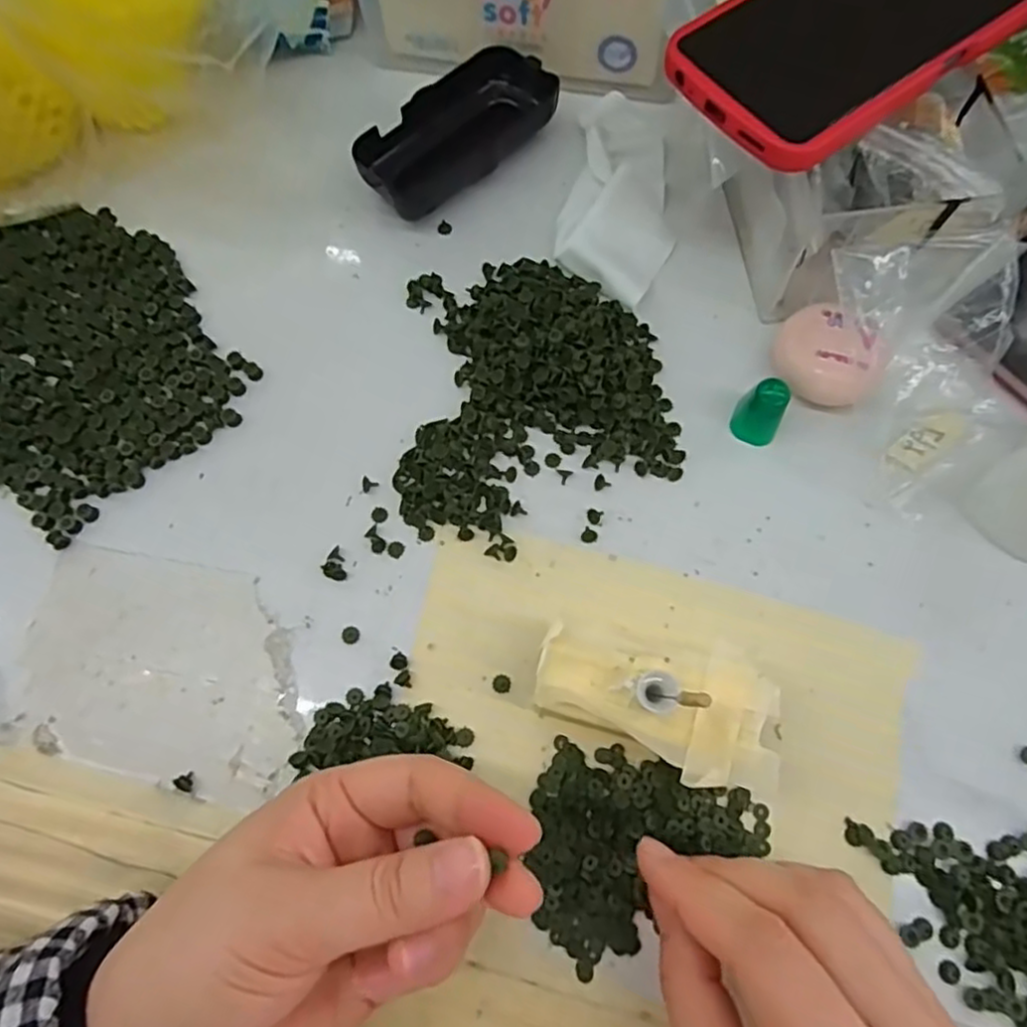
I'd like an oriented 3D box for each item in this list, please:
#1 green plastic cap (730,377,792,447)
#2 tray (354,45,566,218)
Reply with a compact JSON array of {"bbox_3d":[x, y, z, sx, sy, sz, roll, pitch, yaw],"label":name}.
[{"bbox_3d":[0.109,-0.044,0.298,0.019,0.028,0.017,35,76,13],"label":"green plastic cap"},{"bbox_3d":[-0.030,-0.198,0.357,0.107,0.023,0.051,-40,74,-11],"label":"tray"}]

